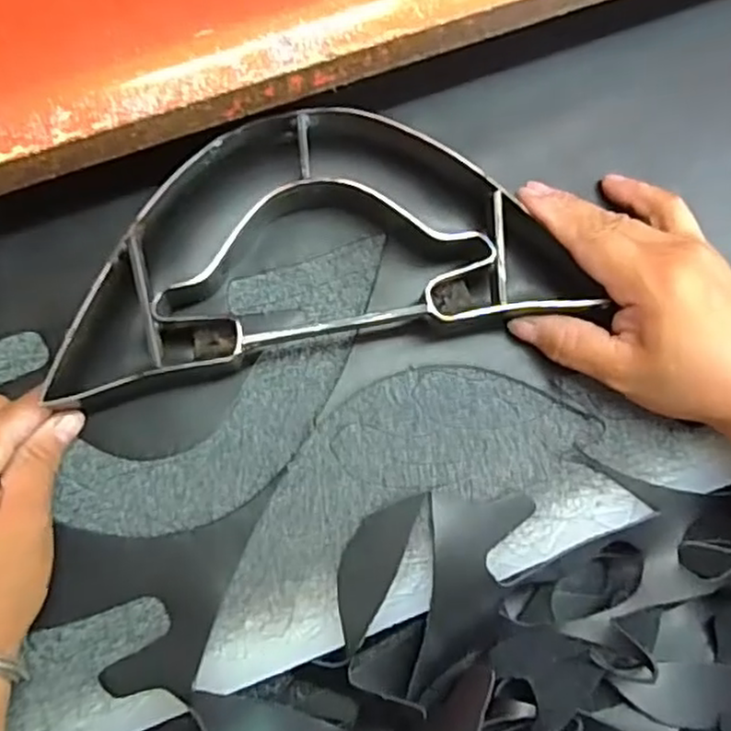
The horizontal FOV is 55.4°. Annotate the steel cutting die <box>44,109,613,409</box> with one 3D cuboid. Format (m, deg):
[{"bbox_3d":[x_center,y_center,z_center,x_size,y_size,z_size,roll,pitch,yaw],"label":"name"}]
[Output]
[{"bbox_3d":[-0.027,-0.062,0.343,0.250,0.037,0.119,-11,83,-7],"label":"steel cutting die"}]

